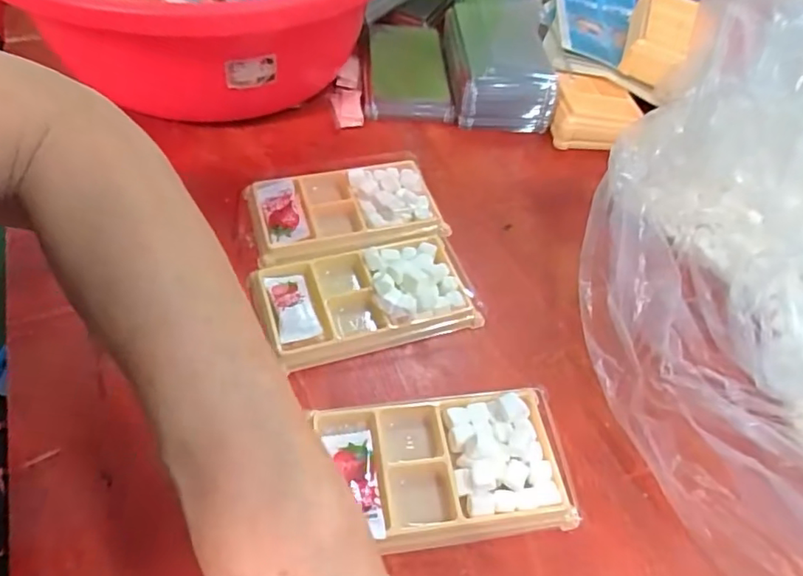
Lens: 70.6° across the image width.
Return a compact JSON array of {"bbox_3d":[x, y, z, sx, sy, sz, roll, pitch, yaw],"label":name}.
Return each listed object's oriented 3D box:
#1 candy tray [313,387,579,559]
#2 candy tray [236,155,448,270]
[{"bbox_3d":[0.024,0.095,0.302,0.129,0.021,0.076,-4,53,-9],"label":"candy tray"},{"bbox_3d":[-0.042,-0.055,0.413,0.132,0.021,0.081,-11,54,-14],"label":"candy tray"}]

